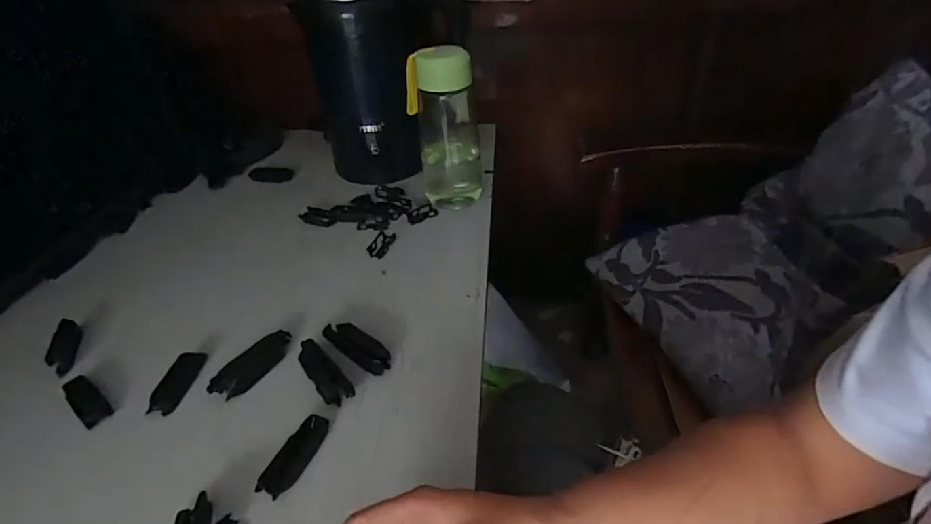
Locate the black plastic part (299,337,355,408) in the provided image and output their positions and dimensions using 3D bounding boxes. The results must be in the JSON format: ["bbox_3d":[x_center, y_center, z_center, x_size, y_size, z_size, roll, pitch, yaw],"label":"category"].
[{"bbox_3d":[-0.127,0.096,0.433,0.025,0.009,0.076,-31,48,-29],"label":"black plastic part"}]

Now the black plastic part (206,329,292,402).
[{"bbox_3d":[-0.190,0.091,0.440,0.028,0.018,0.078,31,51,33],"label":"black plastic part"}]

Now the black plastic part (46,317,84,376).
[{"bbox_3d":[-0.390,0.080,0.476,0.018,0.014,0.069,-16,42,-14],"label":"black plastic part"}]

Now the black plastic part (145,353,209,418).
[{"bbox_3d":[-0.258,0.107,0.437,0.030,0.007,0.063,1,41,5],"label":"black plastic part"}]

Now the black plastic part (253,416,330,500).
[{"bbox_3d":[-0.131,0.147,0.377,0.026,0.008,0.065,18,45,23],"label":"black plastic part"}]

